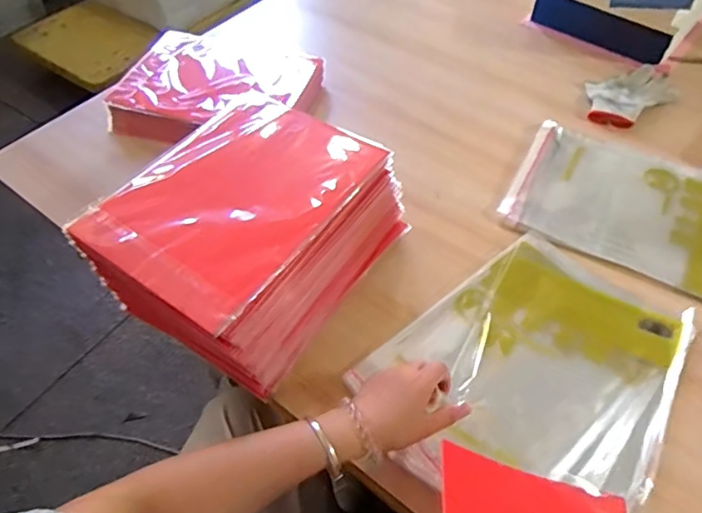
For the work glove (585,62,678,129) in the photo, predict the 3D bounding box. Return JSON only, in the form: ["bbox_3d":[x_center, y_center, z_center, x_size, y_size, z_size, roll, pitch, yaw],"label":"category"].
[{"bbox_3d":[0.472,-0.280,0.897,0.184,0.021,0.109,-30,59,-20],"label":"work glove"}]

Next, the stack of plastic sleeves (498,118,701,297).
[{"bbox_3d":[0.410,-0.069,0.740,0.347,0.011,0.233,26,58,18],"label":"stack of plastic sleeves"}]

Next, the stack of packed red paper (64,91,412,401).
[{"bbox_3d":[-0.114,-0.034,0.636,0.253,0.147,0.311,29,59,20],"label":"stack of packed red paper"}]

